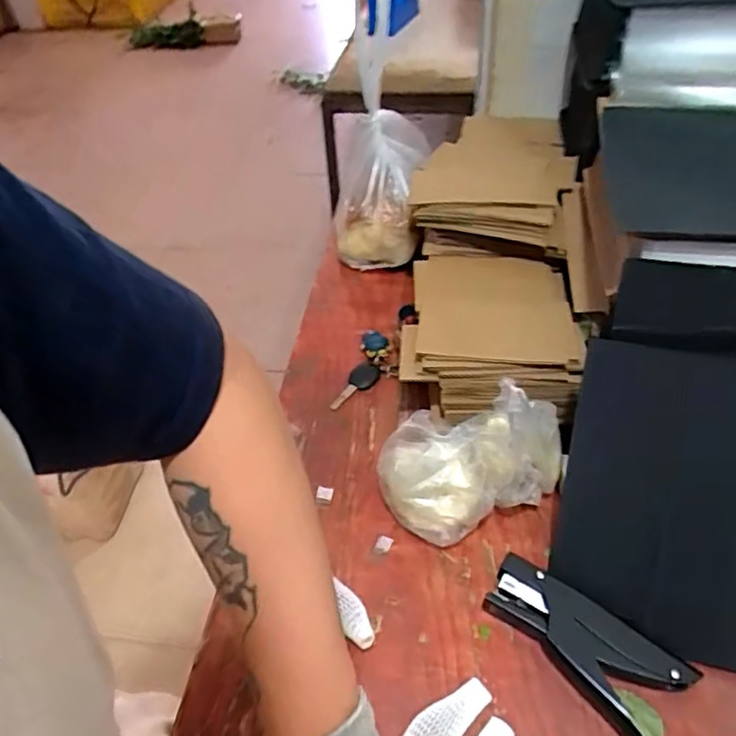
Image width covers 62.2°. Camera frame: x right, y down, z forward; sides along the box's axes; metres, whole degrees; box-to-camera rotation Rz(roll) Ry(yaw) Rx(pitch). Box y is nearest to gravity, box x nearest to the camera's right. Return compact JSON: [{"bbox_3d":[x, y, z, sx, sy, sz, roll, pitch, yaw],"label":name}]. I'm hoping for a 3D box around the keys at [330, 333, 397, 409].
[{"bbox_3d":[0.002,0.002,0.677,0.052,0.024,0.110,12,47,14],"label":"keys"}]

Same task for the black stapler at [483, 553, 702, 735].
[{"bbox_3d":[0.161,0.203,0.462,0.065,0.026,0.143,-33,53,-27],"label":"black stapler"}]

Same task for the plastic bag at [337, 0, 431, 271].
[{"bbox_3d":[0.021,-0.261,0.781,0.118,0.256,0.105,2,21,5],"label":"plastic bag"}]

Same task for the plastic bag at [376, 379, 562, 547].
[{"bbox_3d":[0.087,0.070,0.515,0.131,0.145,0.121,23,50,23],"label":"plastic bag"}]

